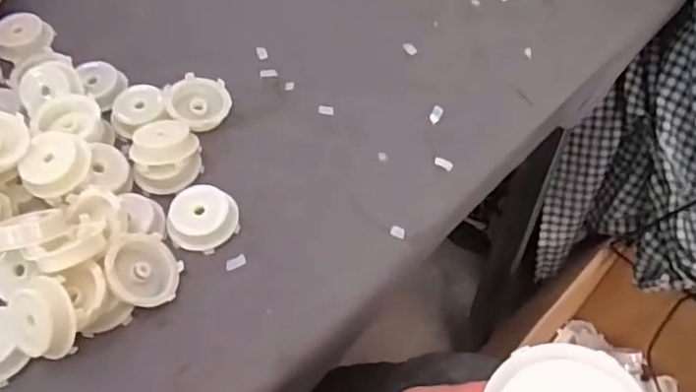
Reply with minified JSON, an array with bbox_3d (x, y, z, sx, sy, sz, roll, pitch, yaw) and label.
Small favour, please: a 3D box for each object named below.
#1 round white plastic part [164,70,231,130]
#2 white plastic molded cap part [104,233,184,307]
[{"bbox_3d":[-0.128,-0.080,0.528,0.053,0.021,0.055,0,58,1],"label":"round white plastic part"},{"bbox_3d":[-0.146,0.052,0.431,0.053,0.018,0.053,28,44,-31],"label":"white plastic molded cap part"}]

